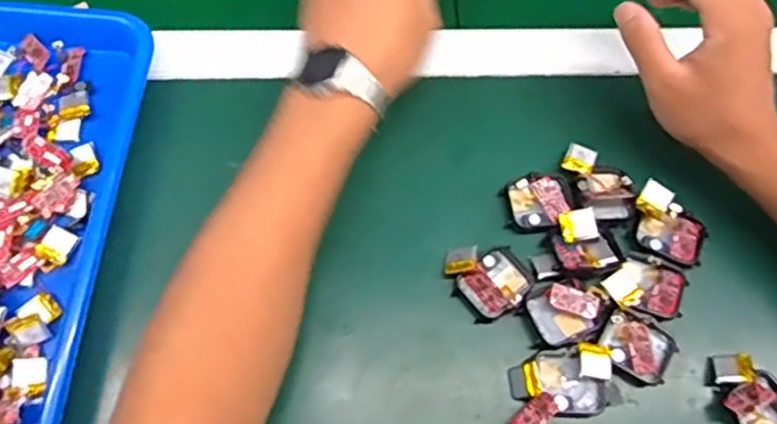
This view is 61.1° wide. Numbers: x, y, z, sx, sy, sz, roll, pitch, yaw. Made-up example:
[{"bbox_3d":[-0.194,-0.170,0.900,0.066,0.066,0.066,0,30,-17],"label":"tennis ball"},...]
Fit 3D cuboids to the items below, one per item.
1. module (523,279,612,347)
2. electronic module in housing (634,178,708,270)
[{"bbox_3d":[0.114,0.061,0.419,0.047,0.012,0.041,-29,73,-12],"label":"module"},{"bbox_3d":[0.185,0.011,0.436,0.054,0.017,0.040,37,73,12],"label":"electronic module in housing"}]

